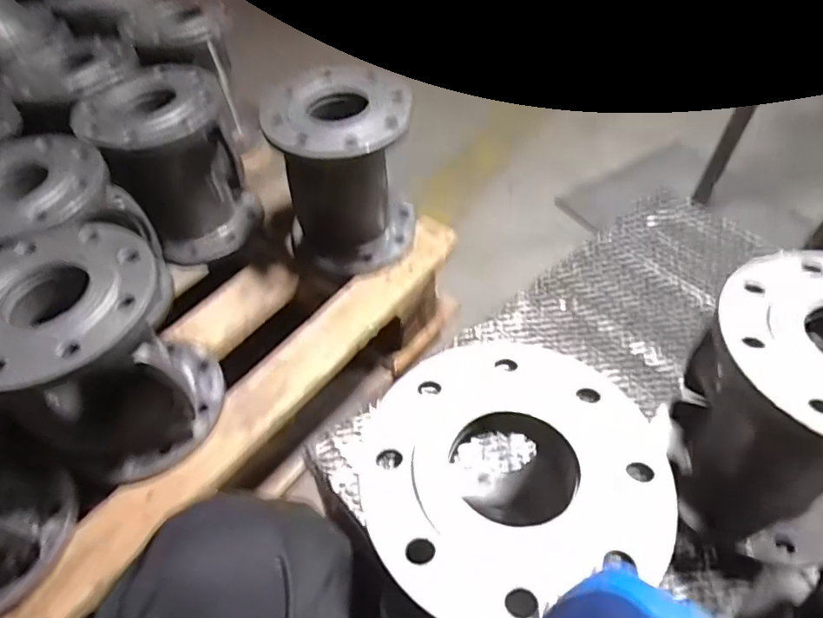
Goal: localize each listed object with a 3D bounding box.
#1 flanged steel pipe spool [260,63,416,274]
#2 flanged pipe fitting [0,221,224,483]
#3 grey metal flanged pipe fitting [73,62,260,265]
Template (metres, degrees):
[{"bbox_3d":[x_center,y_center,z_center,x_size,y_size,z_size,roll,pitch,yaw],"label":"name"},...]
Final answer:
[{"bbox_3d":[-0.093,-0.197,0.752,0.181,0.229,0.190,-1,51,2],"label":"flanged steel pipe spool"},{"bbox_3d":[-0.326,0.053,0.574,0.176,0.234,0.175,-1,51,2],"label":"flanged pipe fitting"},{"bbox_3d":[-0.339,-0.201,0.776,0.183,0.223,0.177,-25,54,-17],"label":"grey metal flanged pipe fitting"}]

